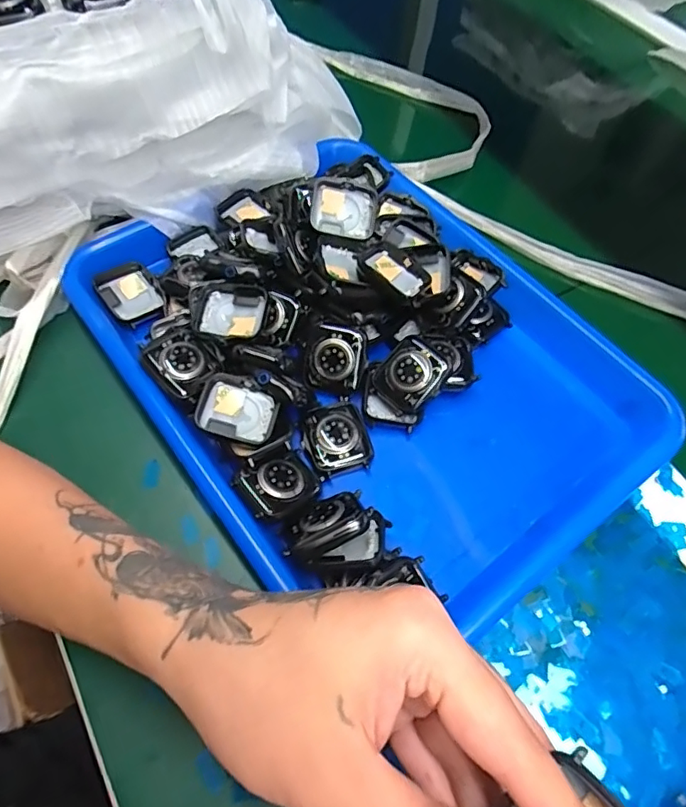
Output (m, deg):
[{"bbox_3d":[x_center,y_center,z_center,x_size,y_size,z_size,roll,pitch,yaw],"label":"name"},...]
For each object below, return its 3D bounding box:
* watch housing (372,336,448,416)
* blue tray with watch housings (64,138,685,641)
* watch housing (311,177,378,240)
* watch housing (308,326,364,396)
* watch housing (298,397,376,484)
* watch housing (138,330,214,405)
[{"bbox_3d":[0.040,-0.017,0.323,0.040,0.009,0.036,-44,71,2],"label":"watch housing"},{"bbox_3d":[0.013,-0.039,0.335,0.267,0.049,0.323,-31,67,-18],"label":"blue tray with watch housings"},{"bbox_3d":[0.001,-0.128,0.355,0.044,0.010,0.037,4,93,-12],"label":"watch housing"},{"bbox_3d":[-0.005,-0.027,0.329,0.032,0.040,0.010,13,18,4],"label":"watch housing"},{"bbox_3d":[-0.005,0.018,0.316,0.037,0.006,0.044,-16,63,-12],"label":"watch housing"},{"bbox_3d":[-0.095,-0.025,0.311,0.034,0.005,0.038,-39,70,-21],"label":"watch housing"}]

